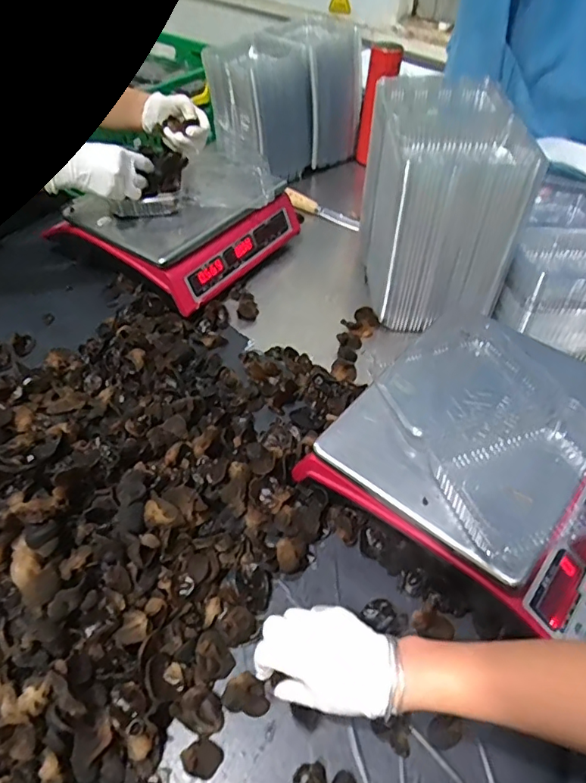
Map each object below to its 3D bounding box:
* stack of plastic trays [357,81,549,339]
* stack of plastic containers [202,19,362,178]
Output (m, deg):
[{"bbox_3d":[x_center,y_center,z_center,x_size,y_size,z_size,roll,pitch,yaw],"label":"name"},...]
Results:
[{"bbox_3d":[0.208,-0.285,0.782,0.180,0.236,0.285,1,49,0],"label":"stack of plastic trays"},{"bbox_3d":[-0.027,-0.628,1.122,0.290,0.217,0.226,-33,57,-28],"label":"stack of plastic containers"}]

